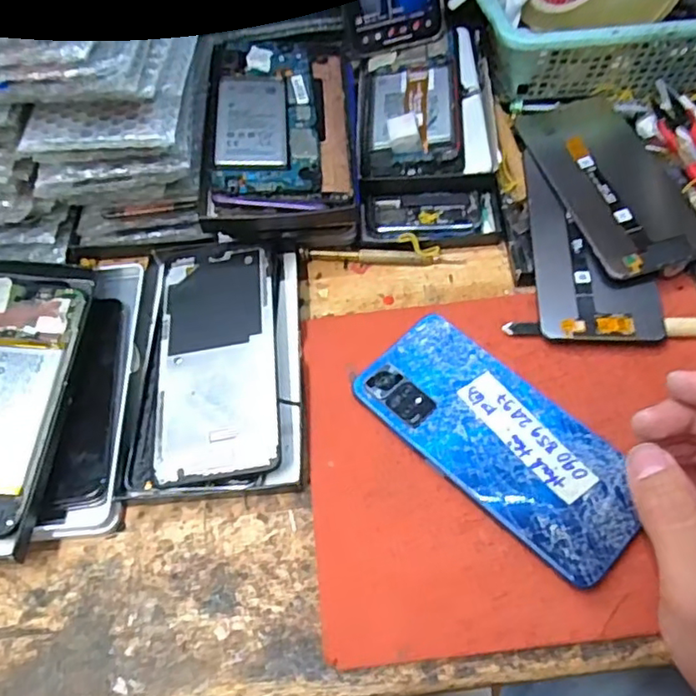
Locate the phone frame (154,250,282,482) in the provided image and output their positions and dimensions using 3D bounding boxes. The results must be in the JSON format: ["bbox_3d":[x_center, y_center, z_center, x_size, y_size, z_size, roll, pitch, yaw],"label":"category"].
[{"bbox_3d":[-0.080,0.004,0.372,0.072,0.013,0.157,-7,59,0],"label":"phone frame"}]

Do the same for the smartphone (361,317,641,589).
[{"bbox_3d":[0.082,0.049,0.333,0.073,0.015,0.160,-39,65,-18],"label":"smartphone"}]

